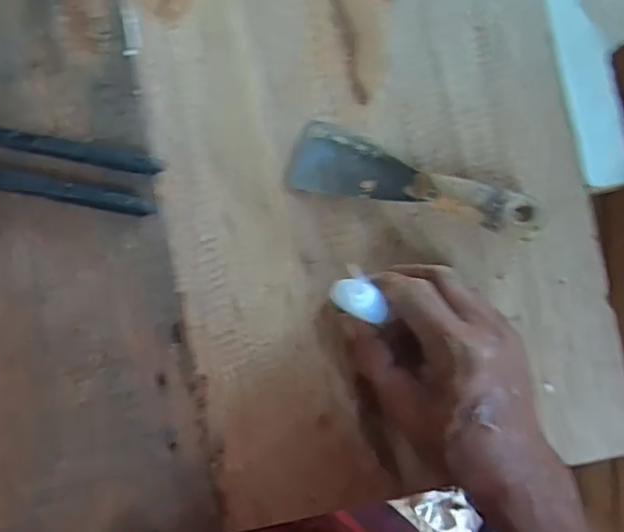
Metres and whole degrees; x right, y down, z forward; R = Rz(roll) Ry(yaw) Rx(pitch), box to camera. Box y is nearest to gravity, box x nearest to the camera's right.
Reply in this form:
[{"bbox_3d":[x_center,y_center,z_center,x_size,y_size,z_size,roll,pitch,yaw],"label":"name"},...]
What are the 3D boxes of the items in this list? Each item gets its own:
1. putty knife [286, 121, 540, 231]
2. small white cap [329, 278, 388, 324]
[{"bbox_3d":[0.068,-0.057,0.391,0.162,0.021,0.044,13,85,-1],"label":"putty knife"},{"bbox_3d":[0.027,0.019,0.345,0.034,0.017,0.018,26,85,0],"label":"small white cap"}]

